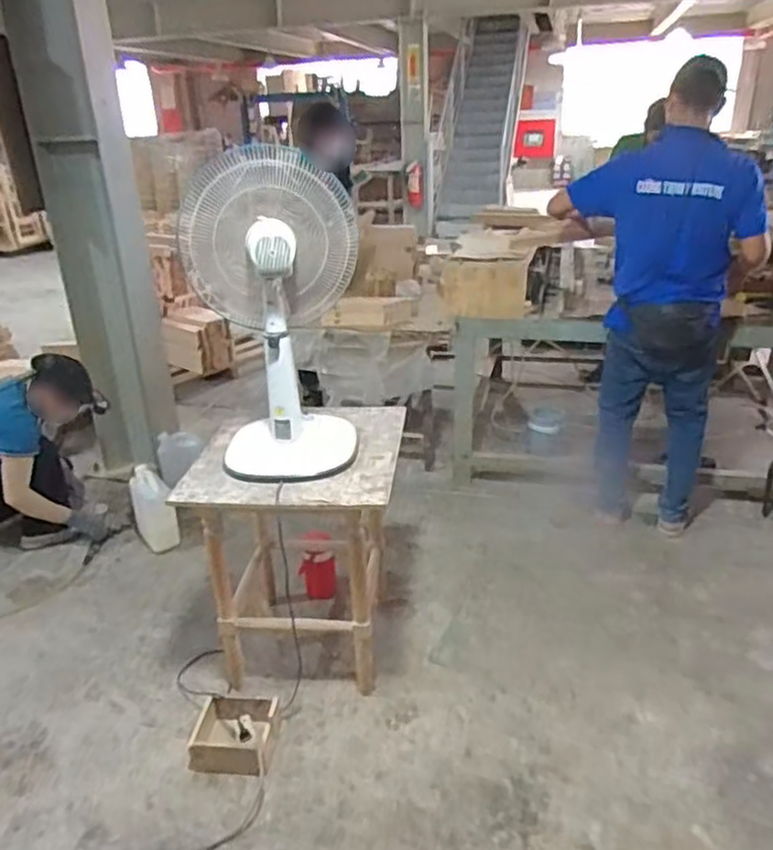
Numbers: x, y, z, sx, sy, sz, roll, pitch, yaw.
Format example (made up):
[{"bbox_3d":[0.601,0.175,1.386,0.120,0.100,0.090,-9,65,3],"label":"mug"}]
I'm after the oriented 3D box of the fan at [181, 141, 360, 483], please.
[{"bbox_3d":[-0.264,-0.250,1.657,0.404,0.736,0.313,-3,25,-3],"label":"fan"}]

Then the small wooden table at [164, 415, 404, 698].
[{"bbox_3d":[-0.215,0.343,1.954,0.517,0.658,0.596,1,25,6],"label":"small wooden table"}]

